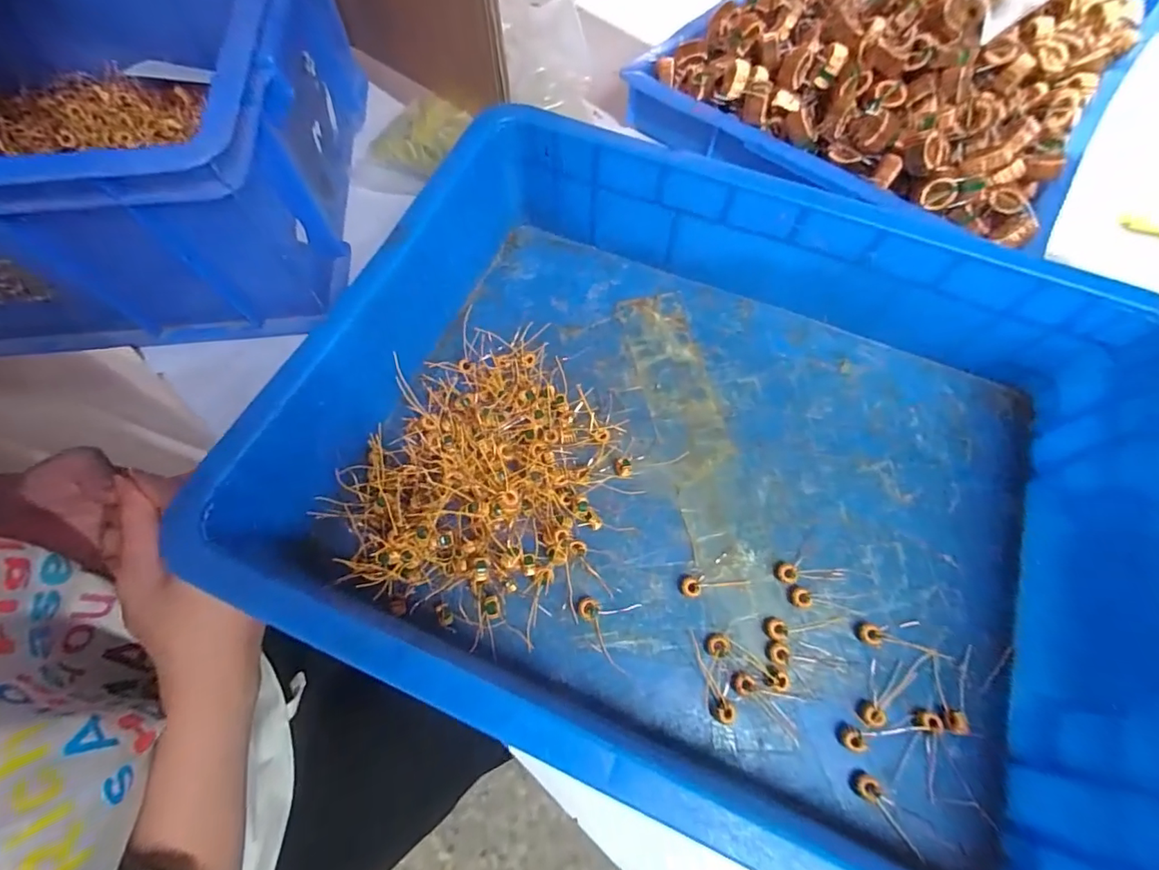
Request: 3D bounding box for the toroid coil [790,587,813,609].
[{"bbox_3d":[0.127,0.093,0.278,0.012,0.006,0.011,0,68,0],"label":"toroid coil"}]

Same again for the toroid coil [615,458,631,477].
[{"bbox_3d":[0.027,0.021,0.308,0.010,0.010,0.011,2,68,1],"label":"toroid coil"}]

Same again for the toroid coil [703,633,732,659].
[{"bbox_3d":[0.076,0.115,0.267,0.013,0.008,0.012,0,68,0],"label":"toroid coil"}]

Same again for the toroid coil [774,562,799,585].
[{"bbox_3d":[0.120,0.080,0.283,0.011,0.008,0.012,0,68,0],"label":"toroid coil"}]

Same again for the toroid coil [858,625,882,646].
[{"bbox_3d":[0.160,0.111,0.271,0.010,0.007,0.011,0,68,0],"label":"toroid coil"}]

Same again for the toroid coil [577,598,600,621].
[{"bbox_3d":[0.005,0.098,0.275,0.011,0.008,0.012,0,68,0],"label":"toroid coil"}]

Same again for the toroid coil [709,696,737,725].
[{"bbox_3d":[0.074,0.144,0.254,0.013,0.006,0.011,27,70,10],"label":"toroid coil"}]

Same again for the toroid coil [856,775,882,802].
[{"bbox_3d":[0.143,0.174,0.241,0.010,0.004,0.010,0,68,0],"label":"toroid coil"}]

